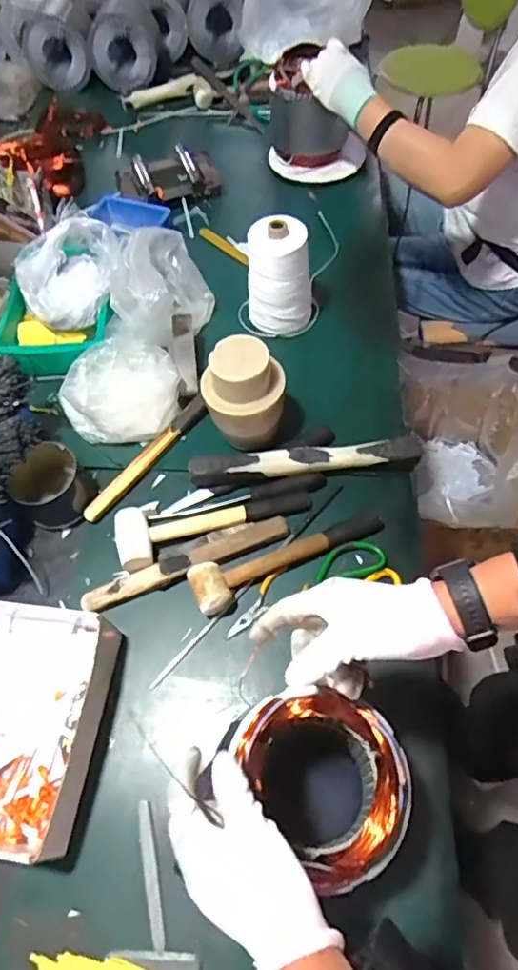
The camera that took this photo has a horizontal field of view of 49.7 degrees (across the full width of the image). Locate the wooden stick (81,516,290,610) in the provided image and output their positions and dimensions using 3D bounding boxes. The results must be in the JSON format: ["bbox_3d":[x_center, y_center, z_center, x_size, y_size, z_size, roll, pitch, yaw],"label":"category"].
[{"bbox_3d":[-0.095,0.097,0.735,0.273,0.018,0.043,-19,62,-8],"label":"wooden stick"}]

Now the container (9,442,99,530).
[{"bbox_3d":[-0.290,0.000,0.782,0.100,0.063,0.115,-42,67,-19],"label":"container"}]

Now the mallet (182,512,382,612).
[{"bbox_3d":[0.042,0.097,0.707,0.258,0.035,0.063,-16,61,-7],"label":"mallet"}]

